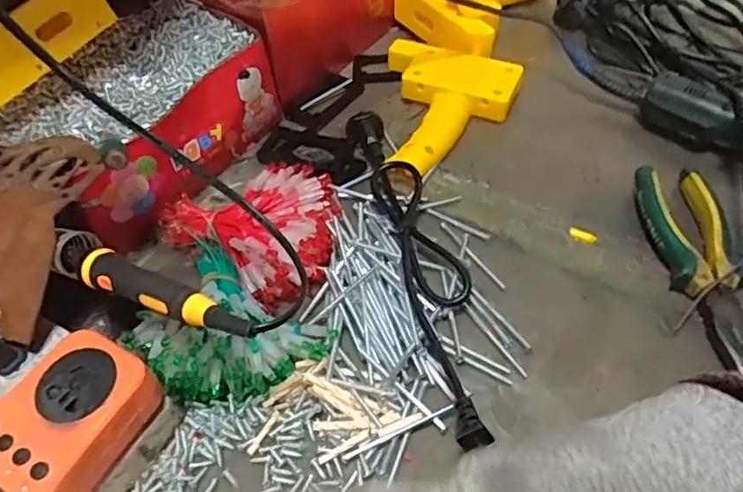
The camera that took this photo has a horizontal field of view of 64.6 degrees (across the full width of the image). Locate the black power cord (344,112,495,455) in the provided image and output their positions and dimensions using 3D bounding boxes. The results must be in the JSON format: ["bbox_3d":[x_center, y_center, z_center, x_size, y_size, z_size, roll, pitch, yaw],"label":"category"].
[{"bbox_3d":[0.035,0.002,0.418,0.043,0.031,0.294,-13,51,-7],"label":"black power cord"}]

